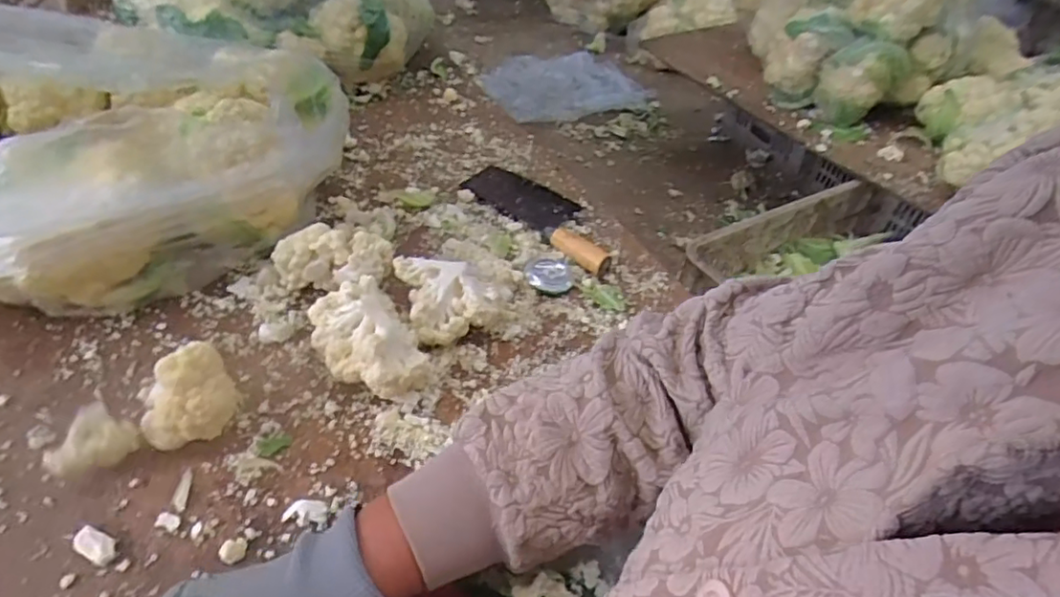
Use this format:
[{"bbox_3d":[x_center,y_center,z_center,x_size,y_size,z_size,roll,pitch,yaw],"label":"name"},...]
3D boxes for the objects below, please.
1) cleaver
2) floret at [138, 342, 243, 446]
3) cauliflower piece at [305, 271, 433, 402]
[{"bbox_3d":[0.023,-0.125,0.866,0.266,0.026,0.107,35,49,27],"label":"cleaver"},{"bbox_3d":[-0.305,0.090,0.544,0.074,0.083,0.057,-10,45,-18],"label":"floret"},{"bbox_3d":[-0.163,0.044,0.628,0.098,0.063,0.142,-24,51,-30],"label":"cauliflower piece"}]

